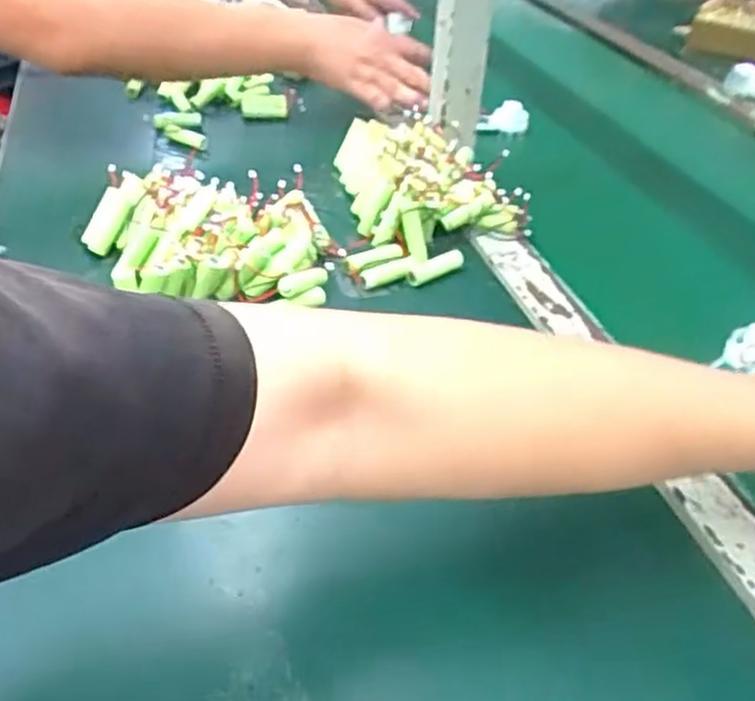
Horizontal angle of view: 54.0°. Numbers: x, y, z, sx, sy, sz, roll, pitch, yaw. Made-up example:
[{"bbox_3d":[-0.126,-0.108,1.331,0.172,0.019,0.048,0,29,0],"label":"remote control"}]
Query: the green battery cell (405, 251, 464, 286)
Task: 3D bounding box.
[{"bbox_3d":[0.045,-0.066,0.584,0.050,0.014,0.014,-25,46,-33],"label":"green battery cell"}]

